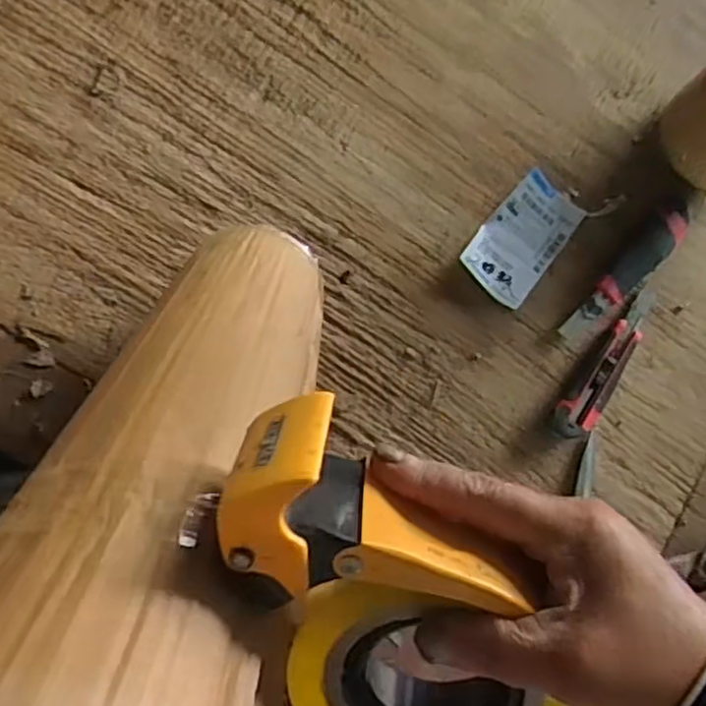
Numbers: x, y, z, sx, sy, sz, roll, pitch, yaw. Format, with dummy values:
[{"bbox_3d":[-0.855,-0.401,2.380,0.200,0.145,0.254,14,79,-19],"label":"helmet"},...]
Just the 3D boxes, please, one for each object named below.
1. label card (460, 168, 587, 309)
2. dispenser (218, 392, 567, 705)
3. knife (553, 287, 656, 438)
[{"bbox_3d":[0.163,-0.110,0.664,0.072,0.011,0.124,38,81,-5],"label":"label card"},{"bbox_3d":[0.012,0.104,0.278,0.090,0.071,0.177,-28,109,-10],"label":"dispenser"},{"bbox_3d":[0.248,0.008,0.671,0.042,0.014,0.170,35,82,-5],"label":"knife"}]

